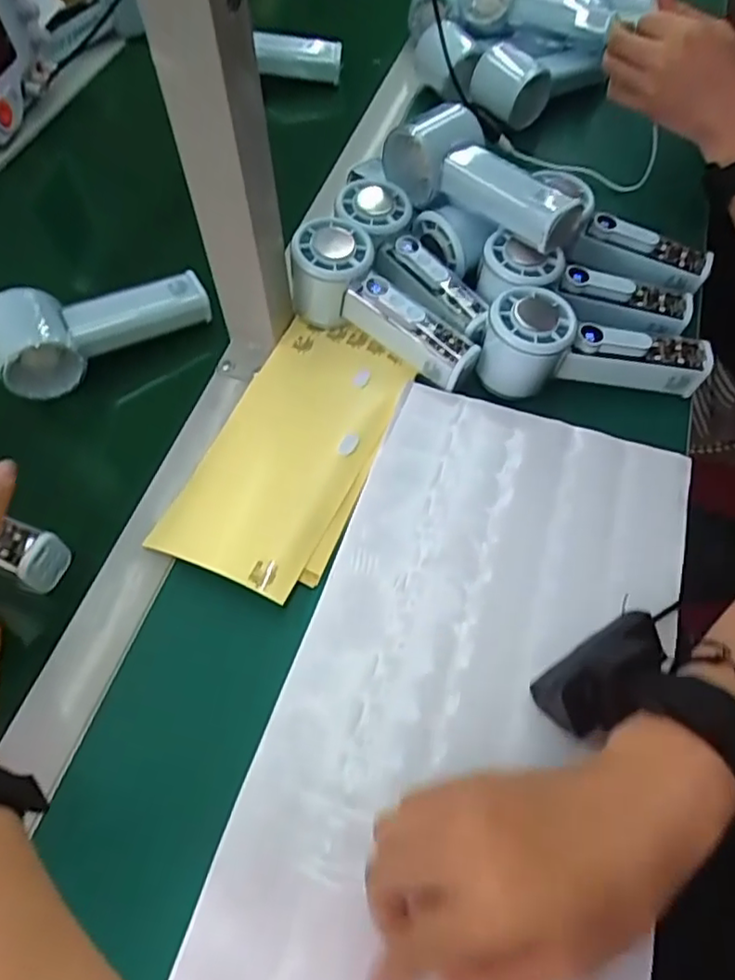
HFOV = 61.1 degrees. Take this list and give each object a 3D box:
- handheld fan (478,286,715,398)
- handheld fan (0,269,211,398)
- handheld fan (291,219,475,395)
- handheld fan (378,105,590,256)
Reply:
[{"bbox_3d":[0.157,-0.096,0.436,0.156,0.055,0.058,7,58,-6],"label":"handheld fan"},{"bbox_3d":[-0.193,-0.125,0.451,0.149,0.054,0.055,-22,62,-14],"label":"handheld fan"},{"bbox_3d":[0.012,-0.130,0.452,0.152,0.056,0.056,37,67,5],"label":"handheld fan"},{"bbox_3d":[0.086,-0.226,0.454,0.151,0.048,0.071,32,63,17],"label":"handheld fan"}]

